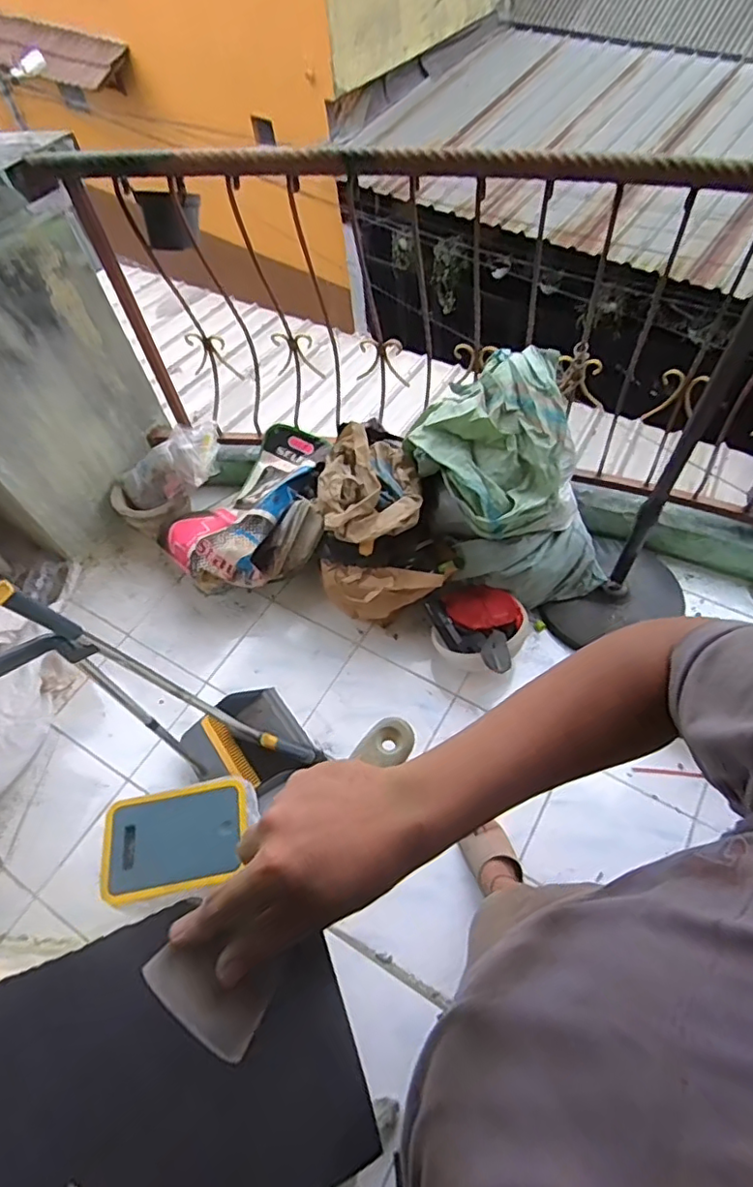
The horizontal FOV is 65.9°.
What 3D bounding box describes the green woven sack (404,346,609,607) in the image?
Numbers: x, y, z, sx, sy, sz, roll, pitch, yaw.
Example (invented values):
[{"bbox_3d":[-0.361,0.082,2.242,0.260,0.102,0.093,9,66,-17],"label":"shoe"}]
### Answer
[{"bbox_3d":[0.346,-0.249,1.482,0.391,0.456,0.468,-25,60,-10],"label":"green woven sack"}]

